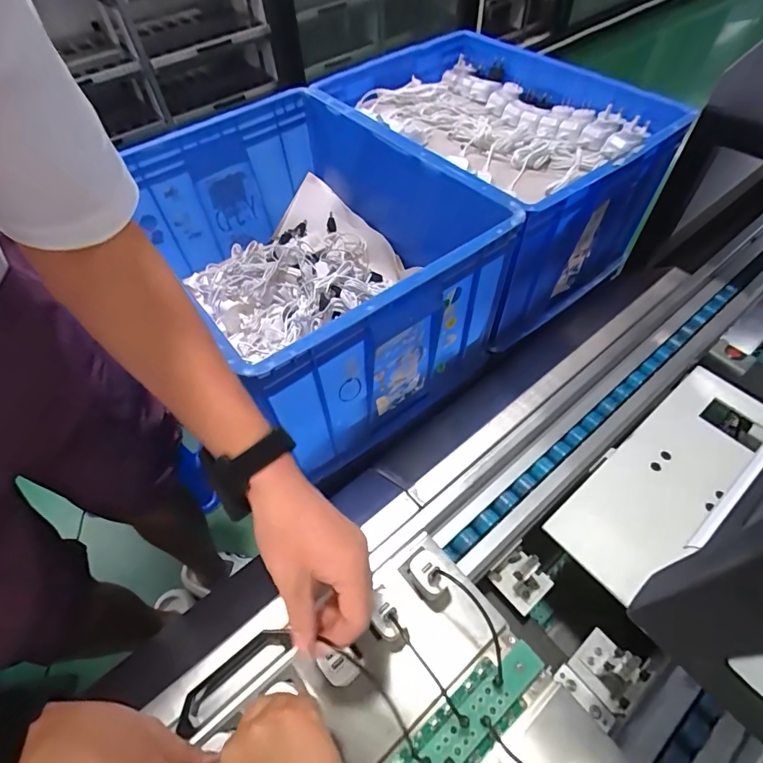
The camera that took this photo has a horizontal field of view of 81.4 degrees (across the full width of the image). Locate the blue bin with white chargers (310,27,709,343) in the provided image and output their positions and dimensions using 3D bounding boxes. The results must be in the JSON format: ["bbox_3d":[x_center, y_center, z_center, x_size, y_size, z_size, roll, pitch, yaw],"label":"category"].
[{"bbox_3d":[0.187,-0.398,0.873,0.404,0.306,0.554,-35,60,-20],"label":"blue bin with white chargers"}]

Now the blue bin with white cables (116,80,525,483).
[{"bbox_3d":[-0.120,-0.193,0.733,0.381,0.292,0.530,-34,60,-19],"label":"blue bin with white cables"}]

